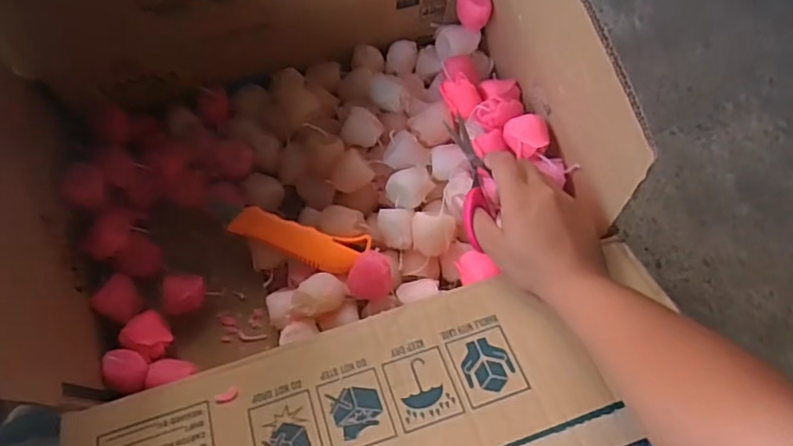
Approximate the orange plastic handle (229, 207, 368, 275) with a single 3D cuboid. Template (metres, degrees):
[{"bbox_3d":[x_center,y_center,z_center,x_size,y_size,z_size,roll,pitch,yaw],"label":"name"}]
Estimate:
[{"bbox_3d":[-0.090,0.015,0.553,0.126,0.014,0.039,15,69,3],"label":"orange plastic handle"}]

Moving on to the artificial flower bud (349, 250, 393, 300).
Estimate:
[{"bbox_3d":[-0.024,0.048,0.542,0.039,0.030,0.037,0,69,-3],"label":"artificial flower bud"}]

